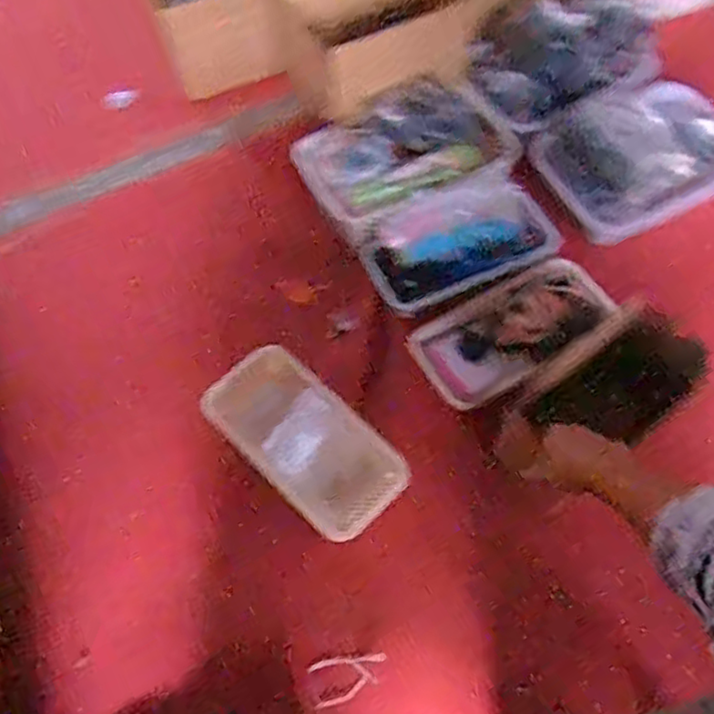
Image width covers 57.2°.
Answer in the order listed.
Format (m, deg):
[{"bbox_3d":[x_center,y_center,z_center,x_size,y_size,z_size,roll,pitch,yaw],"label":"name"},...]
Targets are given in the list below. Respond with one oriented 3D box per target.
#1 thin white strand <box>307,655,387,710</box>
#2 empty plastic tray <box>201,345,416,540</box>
[{"bbox_3d":[-0.008,0.349,0.714,0.083,0.005,0.044,-15,62,-5],"label":"thin white strand"},{"bbox_3d":[-0.064,0.100,0.821,0.260,0.036,0.135,41,71,21],"label":"empty plastic tray"}]

